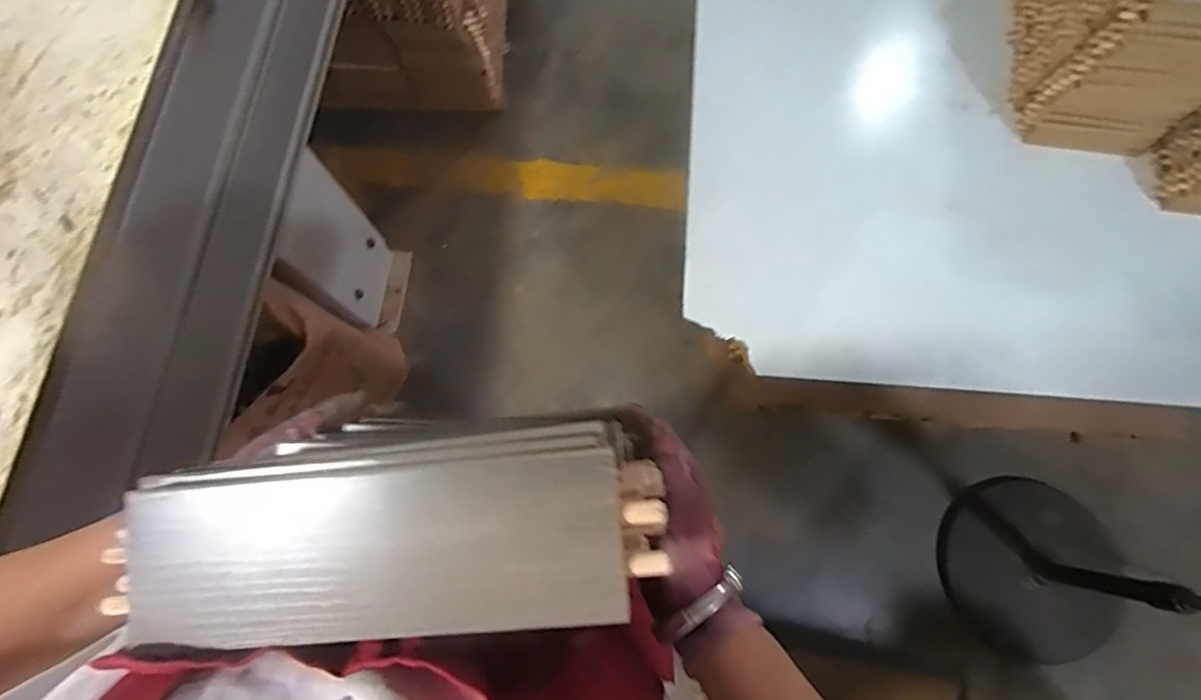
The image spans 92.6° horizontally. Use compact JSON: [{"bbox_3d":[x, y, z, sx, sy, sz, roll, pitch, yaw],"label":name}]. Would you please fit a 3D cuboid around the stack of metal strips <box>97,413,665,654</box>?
[{"bbox_3d":[-0.089,0.076,0.243,0.222,0.031,0.077,-8,75,6],"label":"stack of metal strips"}]

